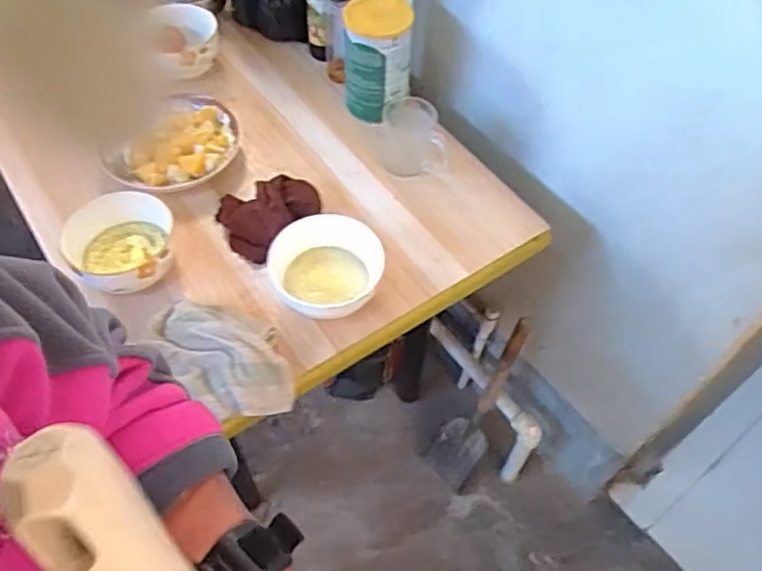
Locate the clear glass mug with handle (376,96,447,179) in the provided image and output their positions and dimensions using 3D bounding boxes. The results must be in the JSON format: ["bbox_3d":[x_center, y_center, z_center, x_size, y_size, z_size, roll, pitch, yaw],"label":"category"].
[{"bbox_3d":[0.045,-0.218,0.975,0.094,0.100,0.079,1,55,-2],"label":"clear glass mug with handle"}]

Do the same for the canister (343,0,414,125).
[{"bbox_3d":[-0.007,-0.340,1.025,0.102,0.167,0.100,1,55,-2],"label":"canister"}]

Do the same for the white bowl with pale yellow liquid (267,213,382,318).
[{"bbox_3d":[-0.067,-0.015,0.853,0.142,0.075,0.139,1,55,-2],"label":"white bowl with pale yellow liquid"}]

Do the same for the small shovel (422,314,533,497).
[{"bbox_3d":[0.211,0.242,1.359,0.111,0.467,0.075,23,38,0],"label":"small shovel"}]

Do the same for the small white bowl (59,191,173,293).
[{"bbox_3d":[-0.330,-0.049,0.852,0.134,0.076,0.134,1,55,-2],"label":"small white bowl"}]

